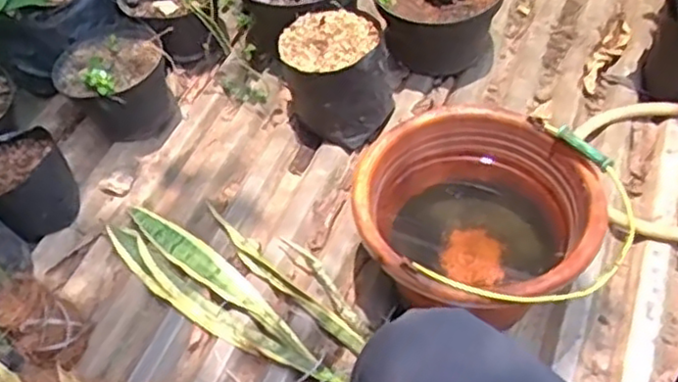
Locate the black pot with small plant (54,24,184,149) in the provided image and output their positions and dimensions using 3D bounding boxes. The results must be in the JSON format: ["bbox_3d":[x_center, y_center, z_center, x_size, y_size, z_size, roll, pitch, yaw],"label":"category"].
[{"bbox_3d":[-0.356,-0.173,1.122,0.161,0.139,0.158,0,52,0],"label":"black pot with small plant"}]

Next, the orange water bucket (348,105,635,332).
[{"bbox_3d":[0.165,0.055,0.861,0.269,0.187,0.261,0,52,0],"label":"orange water bucket"}]

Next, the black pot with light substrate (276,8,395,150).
[{"bbox_3d":[-0.001,-0.170,1.075,0.166,0.155,0.144,-1,52,3],"label":"black pot with light substrate"}]

